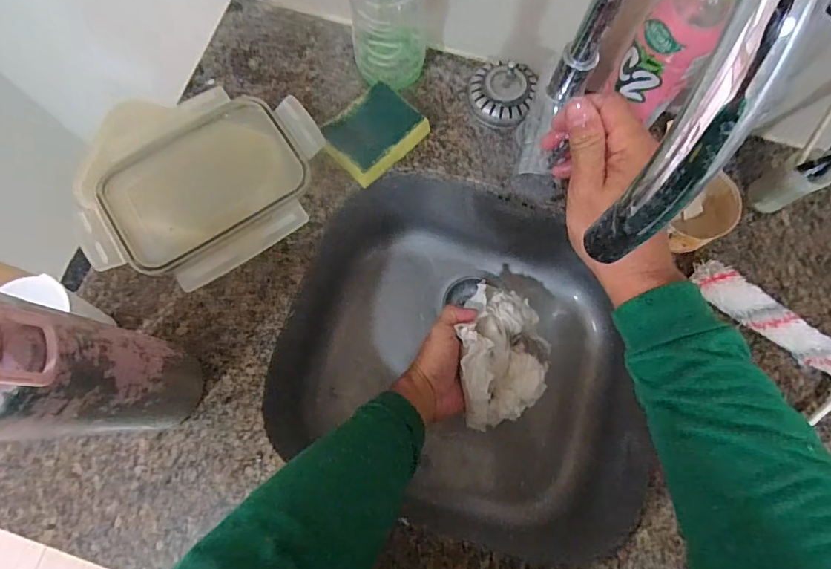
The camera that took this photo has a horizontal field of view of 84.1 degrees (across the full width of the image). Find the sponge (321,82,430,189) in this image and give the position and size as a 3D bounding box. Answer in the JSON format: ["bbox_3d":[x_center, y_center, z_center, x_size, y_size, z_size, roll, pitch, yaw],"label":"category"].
[{"bbox_3d":[-0.044,-0.157,0.489,0.095,0.031,0.071,-43,79,-12],"label":"sponge"}]

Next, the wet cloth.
[{"bbox_3d":[0.104,0.079,0.532,0.103,0.059,0.157,-4,74,-2],"label":"wet cloth"}]

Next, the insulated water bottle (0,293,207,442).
[{"bbox_3d":[-0.216,0.056,0.284,0.060,0.240,0.071,4,74,0],"label":"insulated water bottle"}]

